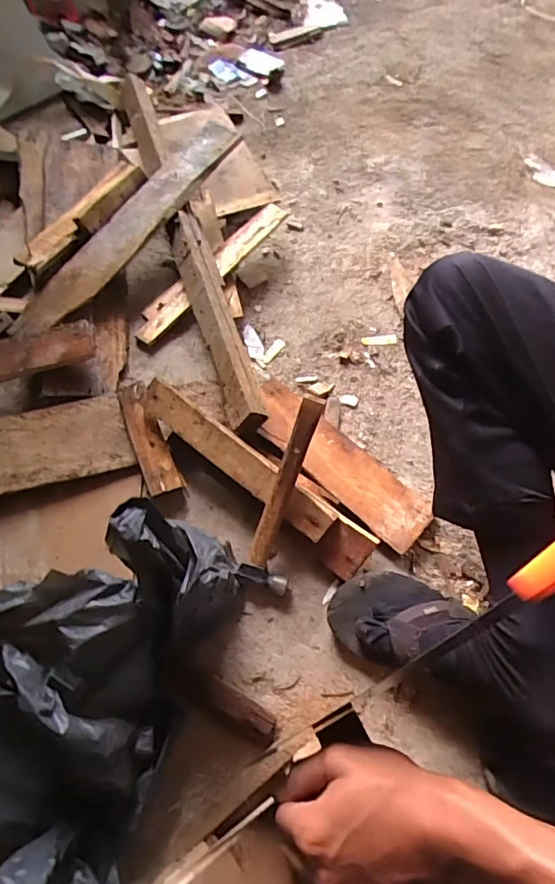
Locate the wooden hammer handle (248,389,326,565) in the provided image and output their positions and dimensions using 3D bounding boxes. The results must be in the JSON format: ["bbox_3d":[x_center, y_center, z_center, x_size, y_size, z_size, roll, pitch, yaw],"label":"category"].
[{"bbox_3d":[0.009,0.049,0.619,0.025,0.016,0.221,21,97,11],"label":"wooden hammer handle"}]

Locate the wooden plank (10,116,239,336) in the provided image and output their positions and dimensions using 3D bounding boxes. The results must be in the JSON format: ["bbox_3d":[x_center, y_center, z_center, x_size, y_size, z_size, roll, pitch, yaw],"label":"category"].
[{"bbox_3d":[-0.247,-0.373,0.845,0.095,0.019,0.518,29,74,20],"label":"wooden plank"}]

